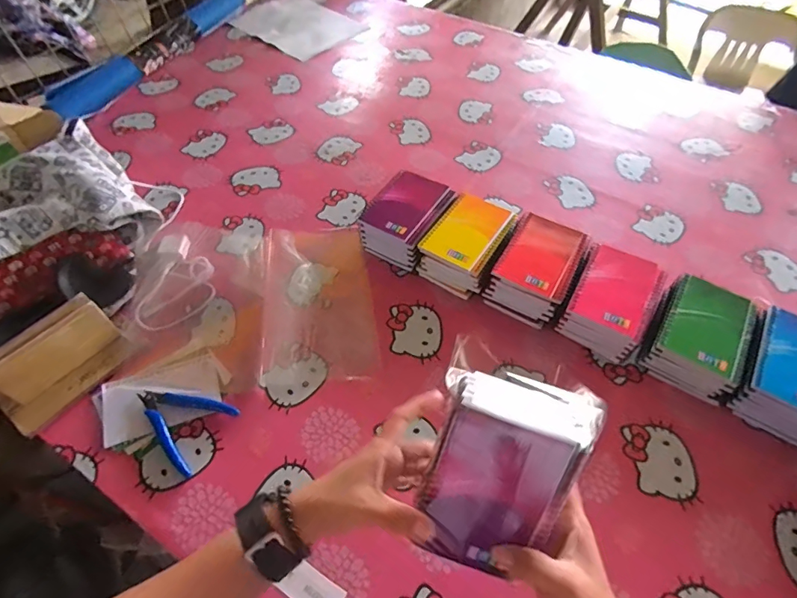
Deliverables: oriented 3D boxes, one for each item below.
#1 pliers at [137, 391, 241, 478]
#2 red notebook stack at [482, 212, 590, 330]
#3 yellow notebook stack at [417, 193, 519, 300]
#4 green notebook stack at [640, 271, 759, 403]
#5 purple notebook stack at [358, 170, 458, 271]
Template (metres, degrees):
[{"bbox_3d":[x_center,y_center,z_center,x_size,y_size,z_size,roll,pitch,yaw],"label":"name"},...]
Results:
[{"bbox_3d":[-0.257,0.139,0.521,0.106,0.015,0.085,25,58,16],"label":"pliers"},{"bbox_3d":[0.195,-0.042,0.622,0.094,0.059,0.141,28,59,18],"label":"red notebook stack"},{"bbox_3d":[0.099,-0.079,0.645,0.093,0.063,0.133,28,59,18],"label":"yellow notebook stack"},{"bbox_3d":[0.369,0.048,0.559,0.105,0.063,0.137,29,59,18],"label":"green notebook stack"},{"bbox_3d":[0.013,-0.120,0.676,0.100,0.062,0.137,27,59,17],"label":"purple notebook stack"}]

